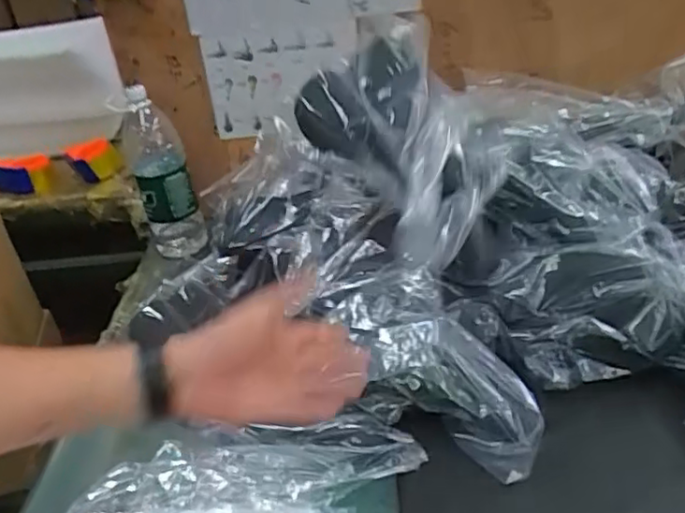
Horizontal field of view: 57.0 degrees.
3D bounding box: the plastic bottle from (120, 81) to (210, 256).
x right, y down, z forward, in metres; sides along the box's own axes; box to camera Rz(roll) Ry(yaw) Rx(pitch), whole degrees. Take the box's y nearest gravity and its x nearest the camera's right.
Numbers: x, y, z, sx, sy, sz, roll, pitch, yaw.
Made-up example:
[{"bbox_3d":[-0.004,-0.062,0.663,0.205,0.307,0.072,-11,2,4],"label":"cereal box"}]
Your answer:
[{"bbox_3d":[-0.333,-0.138,1.179,0.101,0.323,0.115,-16,32,-13],"label":"plastic bottle"}]

